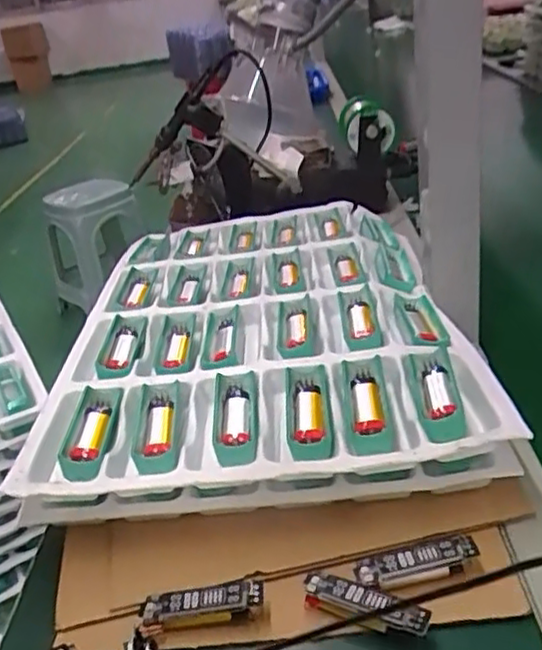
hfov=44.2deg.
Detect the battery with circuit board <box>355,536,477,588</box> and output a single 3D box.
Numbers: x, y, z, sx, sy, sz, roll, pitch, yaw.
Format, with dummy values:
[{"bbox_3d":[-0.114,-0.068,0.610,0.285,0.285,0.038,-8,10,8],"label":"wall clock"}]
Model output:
[{"bbox_3d":[0.083,0.133,0.377,0.067,0.013,0.015,-11,29,-3],"label":"battery with circuit board"}]

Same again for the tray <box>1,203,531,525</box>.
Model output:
[{"bbox_3d":[-0.007,-0.004,0.593,0.315,0.049,0.443,-8,29,4],"label":"tray"}]

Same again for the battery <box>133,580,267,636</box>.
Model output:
[{"bbox_3d":[-0.039,0.155,0.370,0.068,0.022,0.016,-9,29,2],"label":"battery"}]

